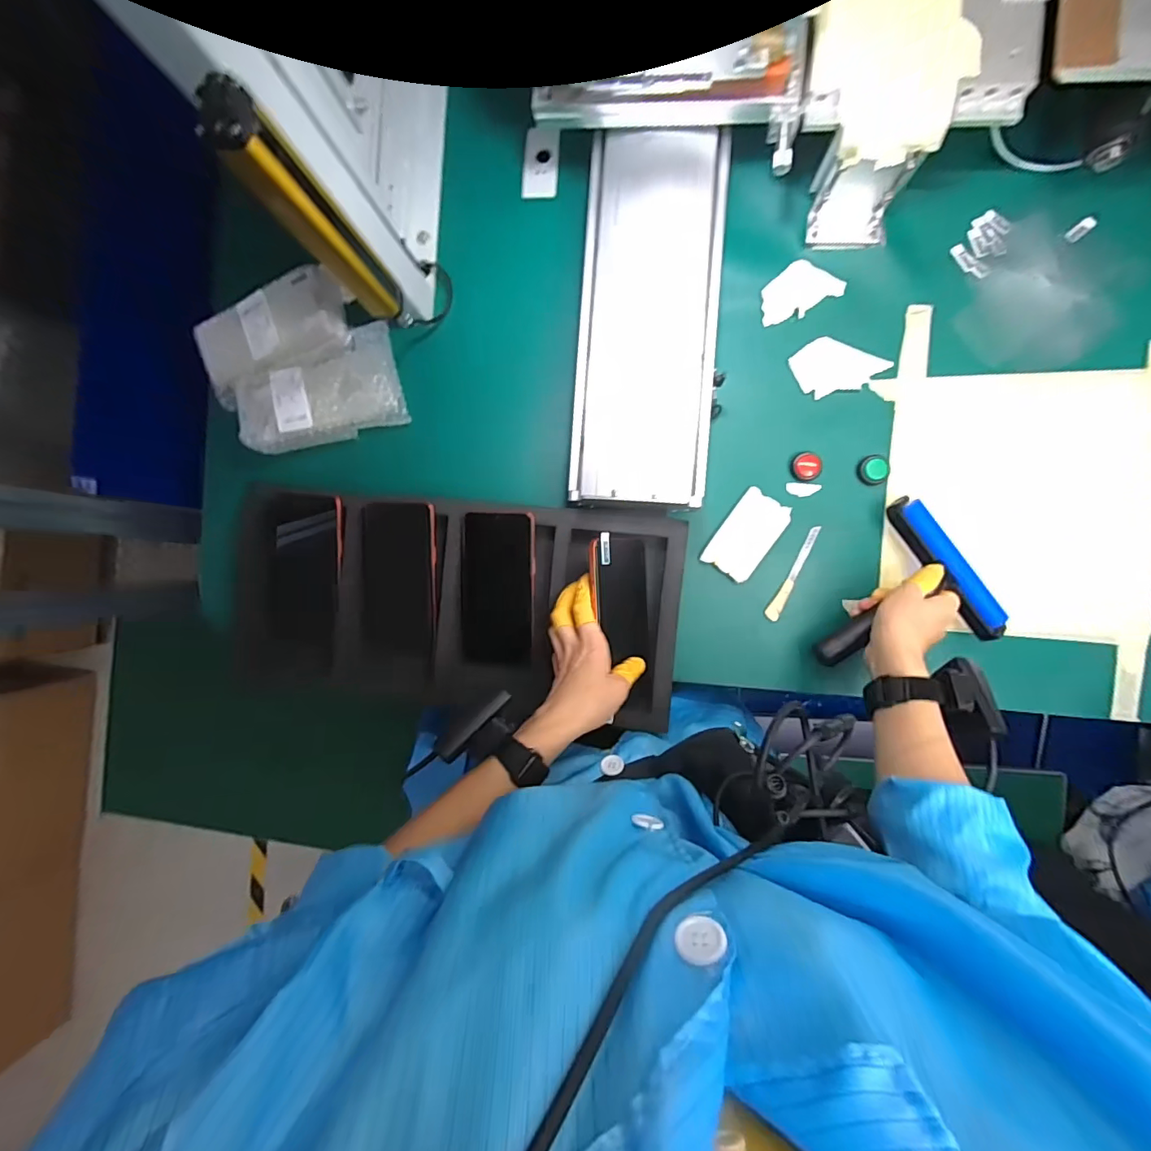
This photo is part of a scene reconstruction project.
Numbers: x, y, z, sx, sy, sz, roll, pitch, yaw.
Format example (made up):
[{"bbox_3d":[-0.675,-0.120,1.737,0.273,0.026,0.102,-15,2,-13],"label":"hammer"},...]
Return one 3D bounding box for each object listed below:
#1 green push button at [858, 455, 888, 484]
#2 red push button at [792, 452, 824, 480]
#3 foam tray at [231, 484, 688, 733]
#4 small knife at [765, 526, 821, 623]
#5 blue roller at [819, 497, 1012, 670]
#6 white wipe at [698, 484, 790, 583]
[{"bbox_3d":[0.316,-0.113,0.527,0.024,0.014,0.030,-3,91,6],"label":"green push button"},{"bbox_3d":[0.251,-0.118,0.535,0.031,0.008,0.029,0,91,6],"label":"red push button"},{"bbox_3d":[-0.143,0.030,0.533,0.499,0.065,0.219,5,92,6],"label":"foam tray"},{"bbox_3d":[0.240,-0.002,0.545,0.015,0.008,0.112,28,94,4],"label":"small knife"},{"bbox_3d":[0.321,0.030,0.501,0.175,0.034,0.159,-35,88,5],"label":"blue roller"},{"bbox_3d":[0.189,-0.044,0.544,0.056,0.004,0.094,35,94,4],"label":"white wipe"}]

